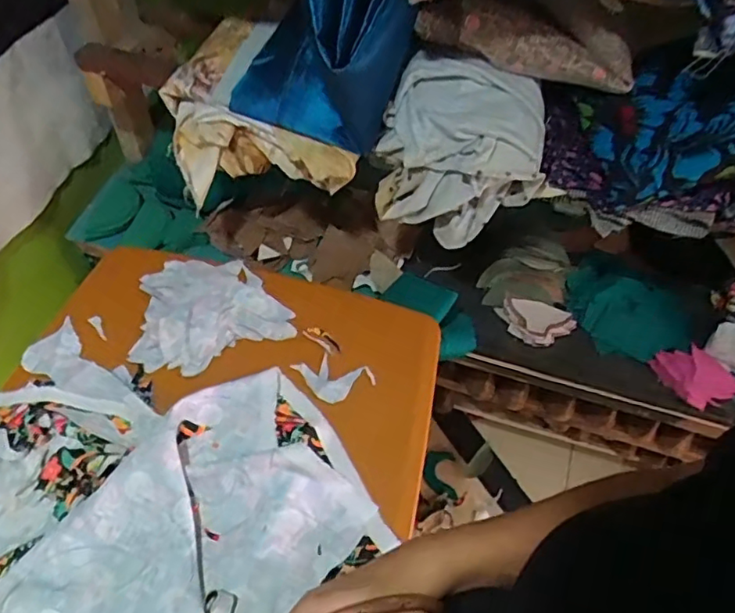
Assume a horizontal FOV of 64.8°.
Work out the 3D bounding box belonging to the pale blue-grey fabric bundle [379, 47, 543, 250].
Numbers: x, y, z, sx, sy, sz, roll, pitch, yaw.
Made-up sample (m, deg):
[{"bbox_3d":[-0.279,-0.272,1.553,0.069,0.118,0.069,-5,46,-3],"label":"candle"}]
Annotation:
[{"bbox_3d":[0.111,-0.186,0.690,0.179,0.160,0.129,15,53,5],"label":"pale blue-grey fabric bundle"}]

